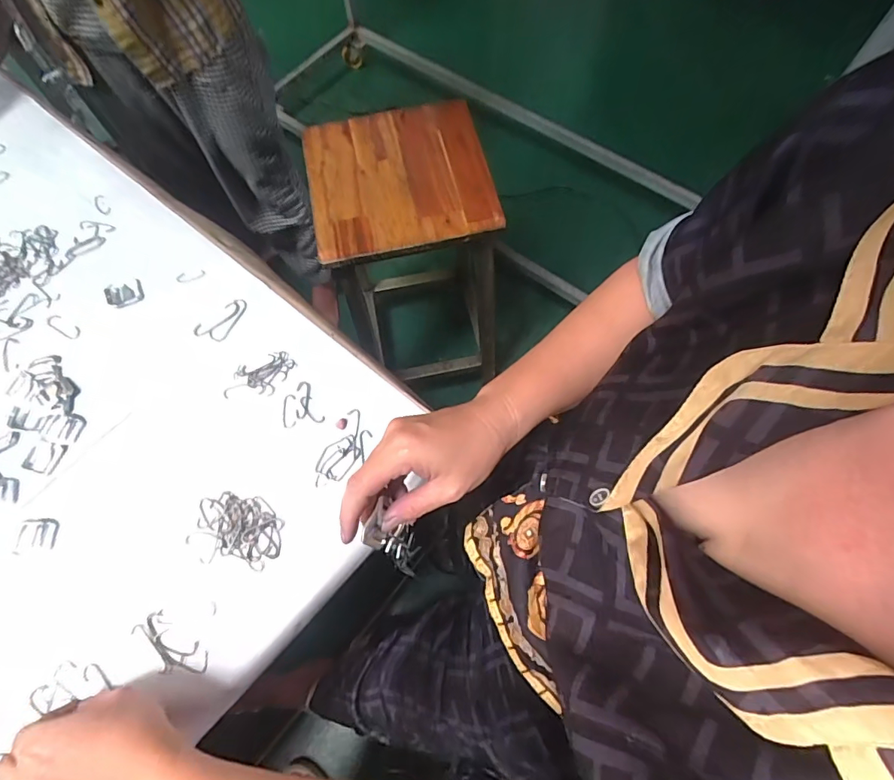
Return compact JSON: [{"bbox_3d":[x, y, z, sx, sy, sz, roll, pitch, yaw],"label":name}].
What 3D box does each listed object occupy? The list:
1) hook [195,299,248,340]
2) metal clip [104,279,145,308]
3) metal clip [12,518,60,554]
[{"bbox_3d":[-0.232,-0.070,0.501,0.059,0.004,0.033,-33,70,-10],"label":"hook"},{"bbox_3d":[-0.349,-0.104,0.523,0.037,0.005,0.029,-19,69,-5],"label":"metal clip"},{"bbox_3d":[-0.365,0.128,0.430,0.034,0.004,0.028,-5,68,1],"label":"metal clip"}]

